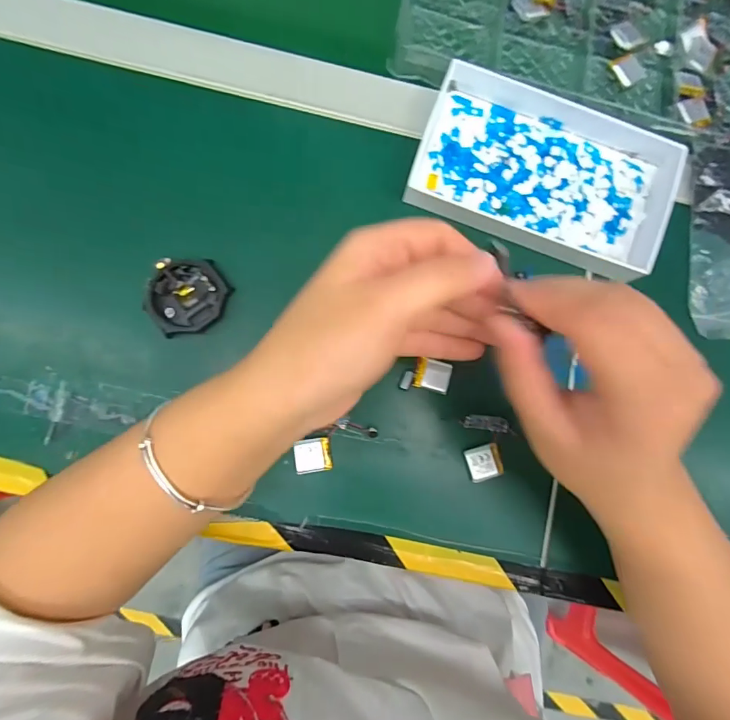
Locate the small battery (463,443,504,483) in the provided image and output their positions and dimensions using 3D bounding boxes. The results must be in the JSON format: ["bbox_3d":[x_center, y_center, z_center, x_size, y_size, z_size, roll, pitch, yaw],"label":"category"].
[{"bbox_3d":[0.081,0.070,0.290,0.023,0.004,0.022,-16,85,-5],"label":"small battery"}]

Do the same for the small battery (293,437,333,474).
[{"bbox_3d":[-0.034,0.064,0.287,0.024,0.008,0.022,-7,84,-4],"label":"small battery"}]

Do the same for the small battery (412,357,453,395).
[{"bbox_3d":[0.047,0.011,0.296,0.024,0.007,0.021,15,83,-2],"label":"small battery"}]

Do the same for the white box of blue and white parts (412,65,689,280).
[{"bbox_3d":[0.130,-0.138,0.306,0.179,0.026,0.109,20,83,-1],"label":"white box of blue and white parts"}]

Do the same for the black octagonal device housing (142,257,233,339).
[{"bbox_3d":[-0.119,-0.043,0.290,0.054,0.015,0.049,-5,84,-4],"label":"black octagonal device housing"}]

